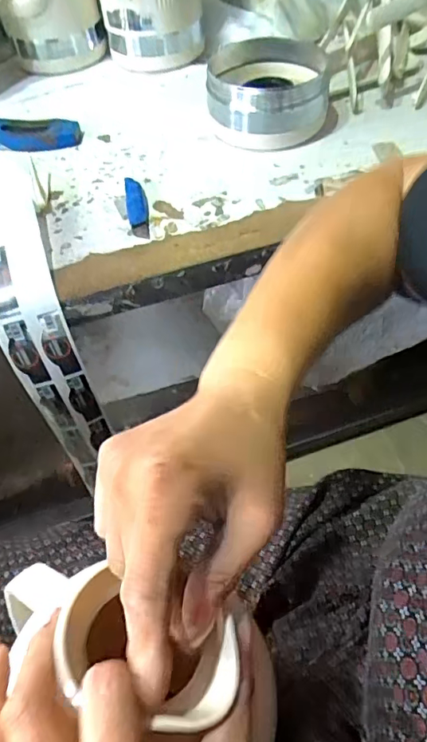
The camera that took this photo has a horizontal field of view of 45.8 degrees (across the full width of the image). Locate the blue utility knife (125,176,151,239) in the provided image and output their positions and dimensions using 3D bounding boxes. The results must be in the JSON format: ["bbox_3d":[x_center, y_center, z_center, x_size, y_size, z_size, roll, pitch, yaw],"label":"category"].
[{"bbox_3d":[-0.089,-0.193,0.588,0.023,0.015,0.105,-12,53,-4],"label":"blue utility knife"}]

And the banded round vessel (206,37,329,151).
[{"bbox_3d":[0.073,-0.373,0.677,0.159,0.079,0.156,0,53,5],"label":"banded round vessel"}]

